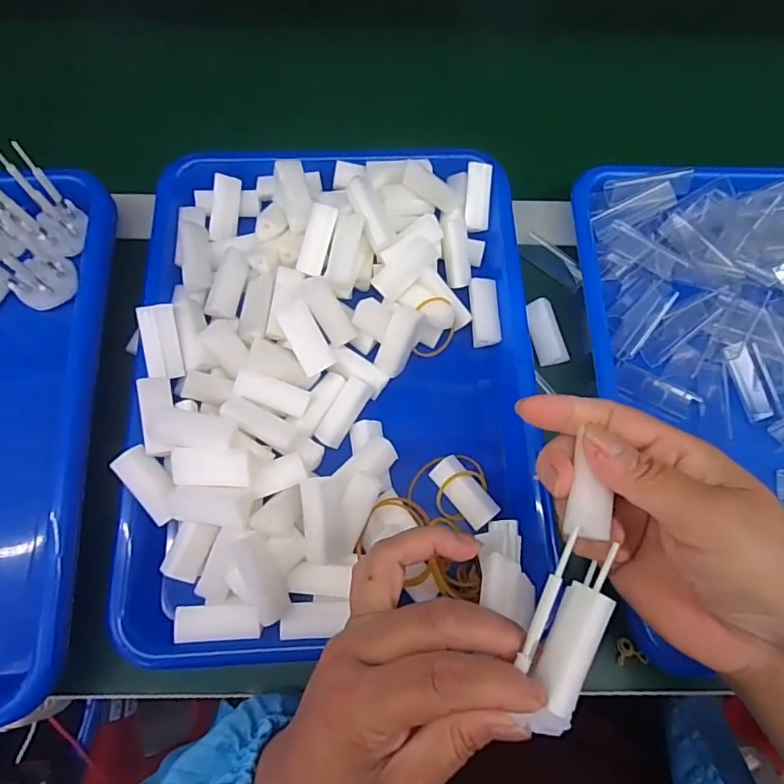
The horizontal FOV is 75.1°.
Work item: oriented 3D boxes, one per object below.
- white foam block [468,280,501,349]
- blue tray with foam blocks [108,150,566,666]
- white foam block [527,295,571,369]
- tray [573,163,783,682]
[{"bbox_3d":[0.064,-0.055,0.351,0.018,0.009,0.047,-2,72,-2],"label":"white foam block"},{"bbox_3d":[-0.035,-0.015,0.326,0.246,0.060,0.312,-5,72,-3],"label":"blue tray with foam blocks"},{"bbox_3d":[0.108,-0.041,0.354,0.020,0.012,0.046,-13,73,-5],"label":"white foam block"},{"bbox_3d":[0.258,-0.002,0.338,0.246,0.054,0.328,0,72,-1],"label":"tray"}]

